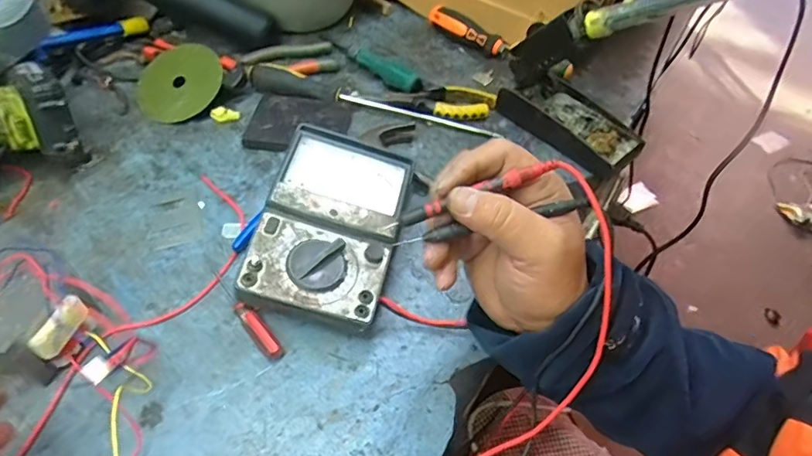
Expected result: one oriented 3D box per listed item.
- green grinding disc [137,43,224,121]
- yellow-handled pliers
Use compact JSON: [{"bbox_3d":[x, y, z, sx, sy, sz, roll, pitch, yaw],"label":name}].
[{"bbox_3d":[-0.258,-0.167,0.574,0.100,0.006,0.087,-21,76,3],"label":"green grinding disc"},{"bbox_3d":[0.042,-0.155,0.600,0.129,0.018,0.058,5,52,-2],"label":"yellow-handled pliers"}]

